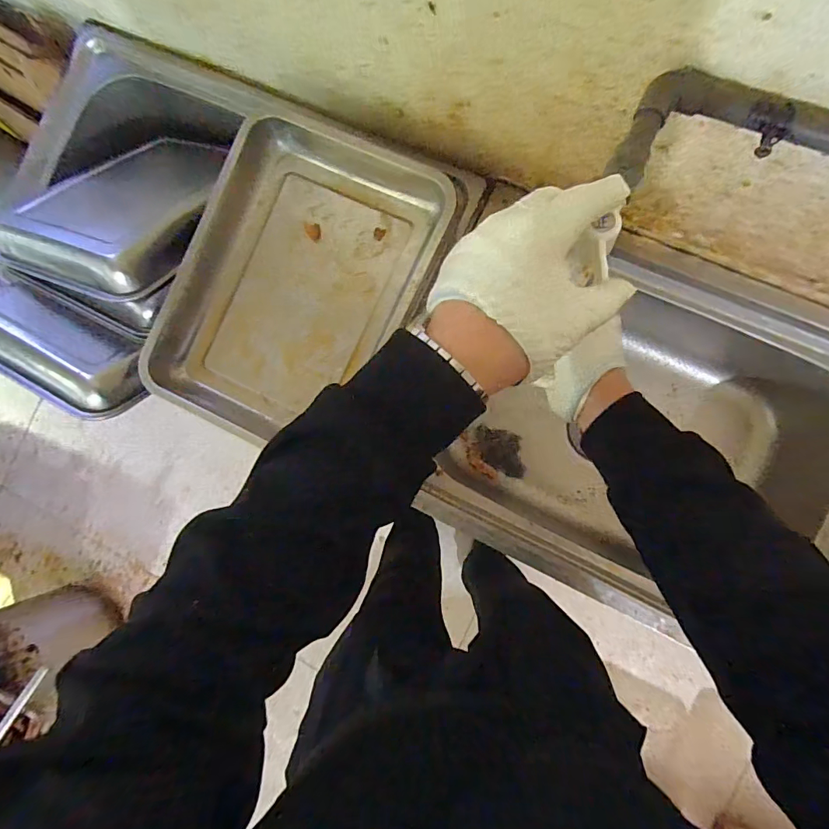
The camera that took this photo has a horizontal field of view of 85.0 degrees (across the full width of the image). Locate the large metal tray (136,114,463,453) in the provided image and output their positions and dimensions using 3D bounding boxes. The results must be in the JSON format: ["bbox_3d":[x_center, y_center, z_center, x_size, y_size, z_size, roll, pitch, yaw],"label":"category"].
[{"bbox_3d":[-0.147,-0.161,0.589,0.286,0.071,0.403,26,91,8],"label":"large metal tray"}]

